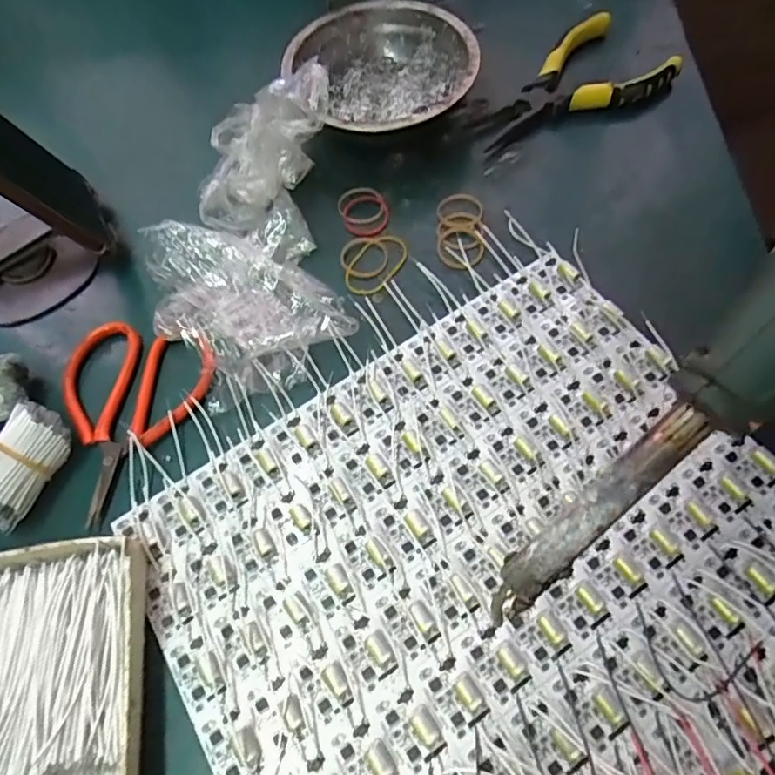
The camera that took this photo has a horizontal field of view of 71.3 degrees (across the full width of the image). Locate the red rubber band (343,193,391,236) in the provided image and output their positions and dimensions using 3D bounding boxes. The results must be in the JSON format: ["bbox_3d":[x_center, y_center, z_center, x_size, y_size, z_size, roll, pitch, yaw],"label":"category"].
[{"bbox_3d":[-0.014,-0.112,0.350,0.030,0.004,0.031,-2,65,3],"label":"red rubber band"}]

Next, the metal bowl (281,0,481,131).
[{"bbox_3d":[-0.002,-0.209,0.375,0.120,0.046,0.125,-29,66,-9],"label":"metal bowl"}]

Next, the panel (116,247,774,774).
[{"bbox_3d":[0.043,0.079,0.252,0.281,0.018,0.240,-32,66,-15],"label":"panel"}]

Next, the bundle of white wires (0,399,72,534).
[{"bbox_3d":[-0.186,0.040,0.277,0.031,0.033,0.056,28,70,15],"label":"bundle of white wires"}]

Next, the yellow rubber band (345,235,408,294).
[{"bbox_3d":[-0.006,-0.076,0.333,0.029,0.007,0.045,21,68,13],"label":"yellow rubber band"}]

